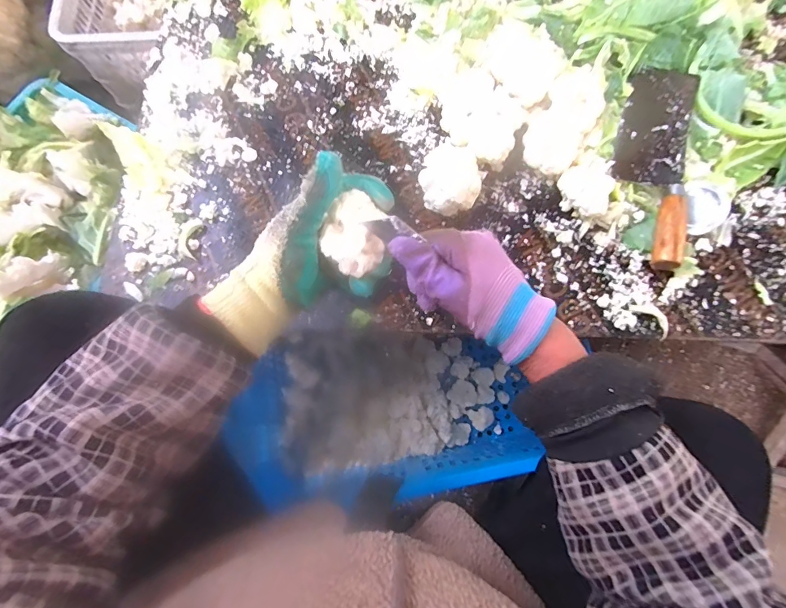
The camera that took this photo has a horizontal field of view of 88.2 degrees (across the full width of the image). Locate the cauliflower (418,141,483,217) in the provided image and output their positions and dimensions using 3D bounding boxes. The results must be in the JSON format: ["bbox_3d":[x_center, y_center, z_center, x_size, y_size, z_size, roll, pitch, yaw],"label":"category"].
[{"bbox_3d":[0.069,-0.146,0.495,0.069,0.061,0.071,3,75,2],"label":"cauliflower"}]

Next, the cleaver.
[{"bbox_3d":[0.323,-0.177,0.505,0.085,0.034,0.271,13,76,4],"label":"cleaver"}]

